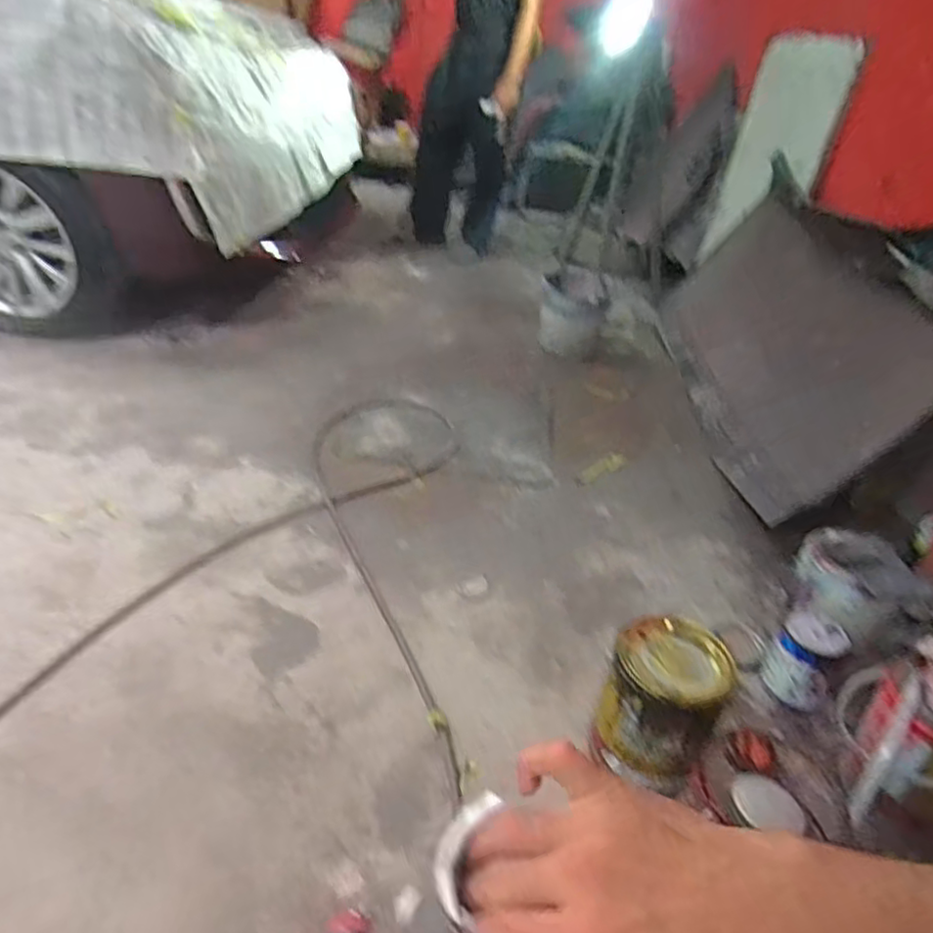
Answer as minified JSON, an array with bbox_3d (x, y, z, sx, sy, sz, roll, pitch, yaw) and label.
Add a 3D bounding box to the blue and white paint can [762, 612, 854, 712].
[{"bbox_3d":[0.567,0.311,1.074,0.094,0.138,0.101,5,33,-3],"label":"blue and white paint can"}]

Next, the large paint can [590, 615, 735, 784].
[{"bbox_3d":[0.271,0.328,0.906,0.144,0.168,0.151,5,33,-3],"label":"large paint can"}]

